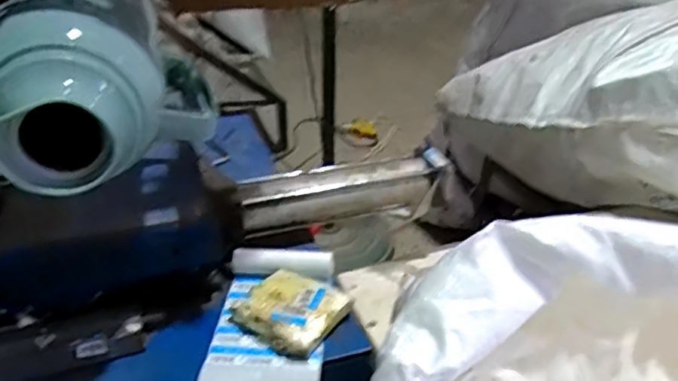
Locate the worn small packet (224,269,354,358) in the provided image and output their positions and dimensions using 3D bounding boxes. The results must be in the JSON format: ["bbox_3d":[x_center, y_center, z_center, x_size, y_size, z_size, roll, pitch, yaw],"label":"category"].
[{"bbox_3d":[-0.052,0.122,0.620,0.100,0.030,0.087,26,40,33],"label":"worn small packet"}]

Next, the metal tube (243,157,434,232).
[{"bbox_3d":[-0.004,0.003,0.750,0.244,0.050,0.061,-8,33,-14],"label":"metal tube"}]

